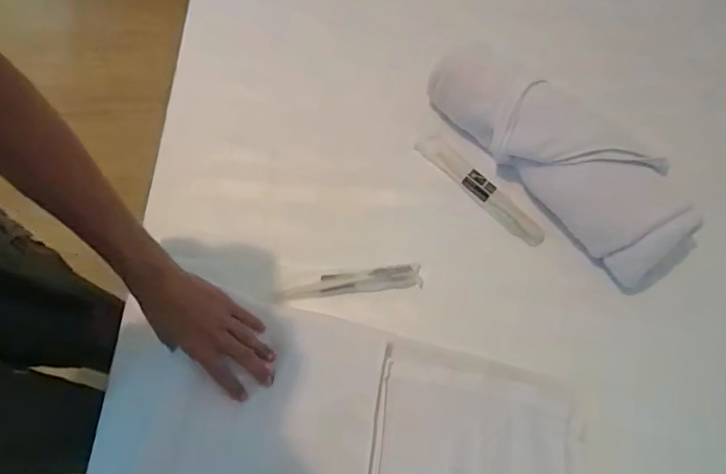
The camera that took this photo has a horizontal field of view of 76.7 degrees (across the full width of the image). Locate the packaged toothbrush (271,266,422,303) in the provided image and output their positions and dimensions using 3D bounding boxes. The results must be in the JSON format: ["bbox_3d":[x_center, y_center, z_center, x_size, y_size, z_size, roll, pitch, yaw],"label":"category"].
[{"bbox_3d":[-0.014,0.053,0.529,0.165,0.023,0.024,-6,69,-1],"label":"packaged toothbrush"}]

